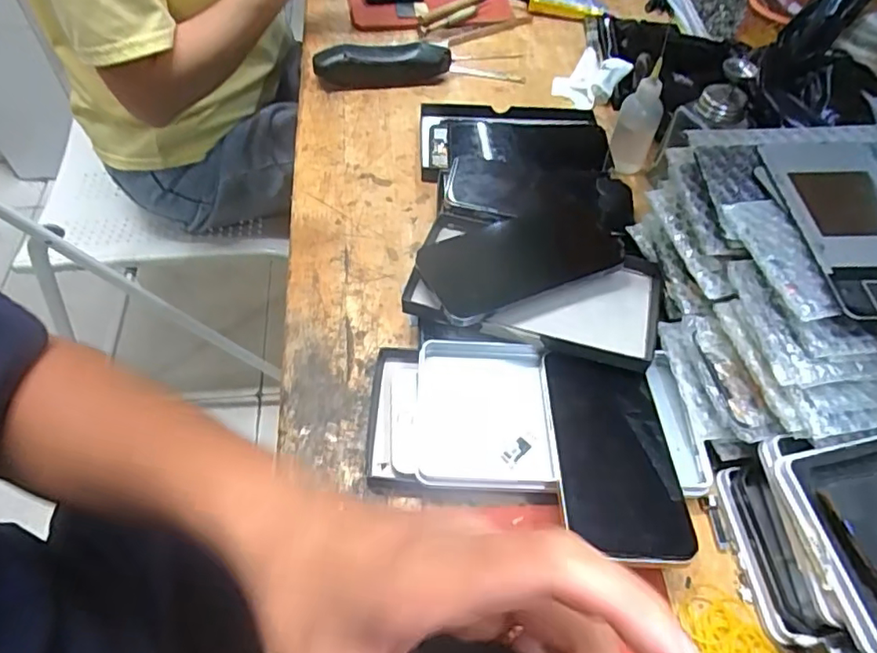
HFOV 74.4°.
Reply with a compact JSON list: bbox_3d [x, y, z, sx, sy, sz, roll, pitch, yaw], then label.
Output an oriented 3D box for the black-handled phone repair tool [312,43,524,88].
[{"bbox_3d":[-0.021,-0.295,0.644,0.231,0.040,0.051,-8,55,-8],"label":"black-handled phone repair tool"}]

